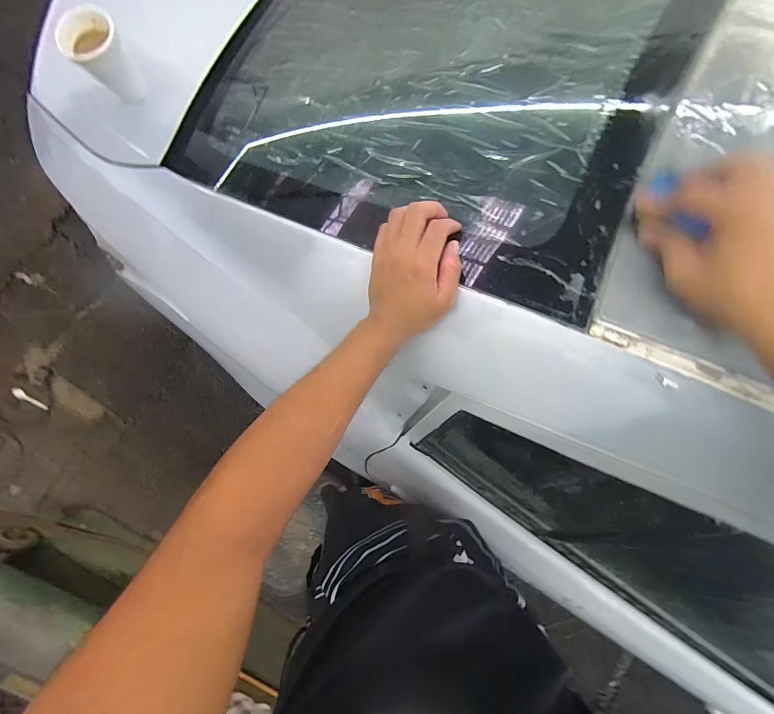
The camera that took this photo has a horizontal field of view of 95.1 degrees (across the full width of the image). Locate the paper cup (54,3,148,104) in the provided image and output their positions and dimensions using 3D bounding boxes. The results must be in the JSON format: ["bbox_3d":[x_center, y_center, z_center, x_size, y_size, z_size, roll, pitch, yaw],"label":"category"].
[{"bbox_3d":[-0.405,-0.424,0.515,0.077,0.097,0.077,-34,89,-8],"label":"paper cup"}]

